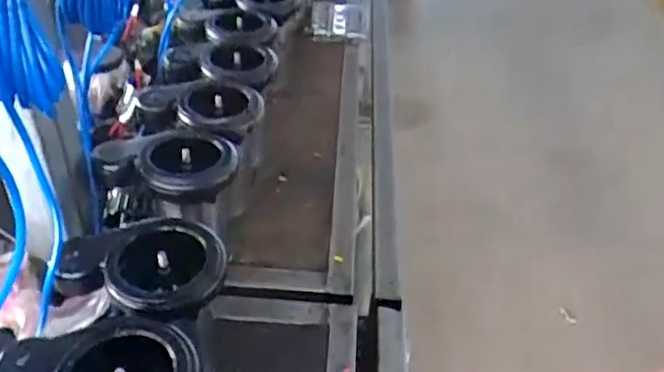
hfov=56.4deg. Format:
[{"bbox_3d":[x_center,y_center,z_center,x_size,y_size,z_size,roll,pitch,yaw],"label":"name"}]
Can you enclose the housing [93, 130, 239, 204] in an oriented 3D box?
[{"bbox_3d":[-0.202,-0.032,0.755,0.171,0.047,0.116,5,40,-1],"label":"housing"}]

